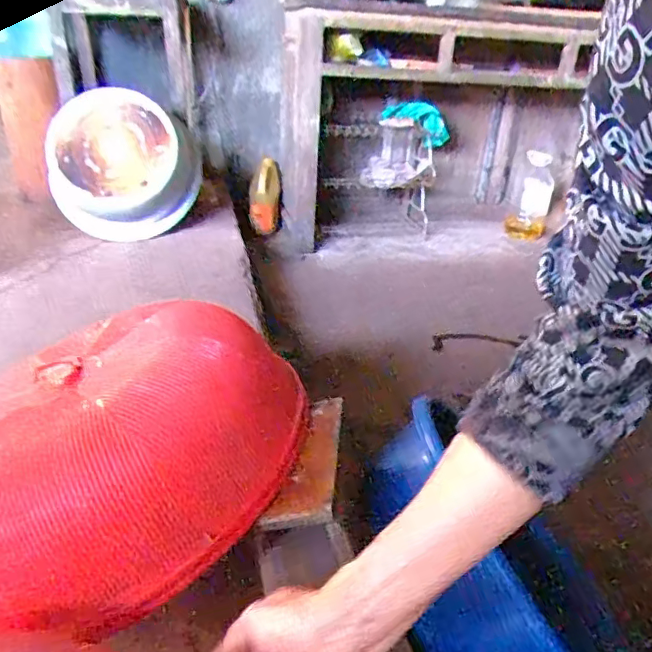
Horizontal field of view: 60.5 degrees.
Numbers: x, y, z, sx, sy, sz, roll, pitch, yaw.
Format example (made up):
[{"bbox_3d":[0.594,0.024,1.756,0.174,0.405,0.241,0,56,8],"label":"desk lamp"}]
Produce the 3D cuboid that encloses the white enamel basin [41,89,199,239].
[{"bbox_3d":[-0.537,-0.431,1.512,0.392,0.356,0.195,-7,30,-20],"label":"white enamel basin"}]

